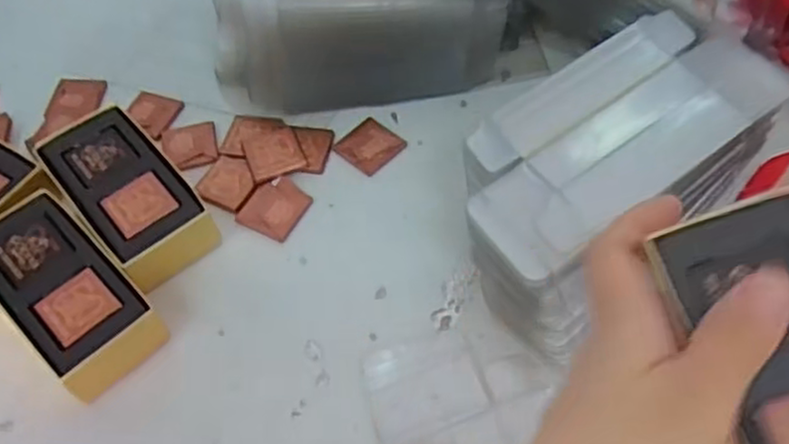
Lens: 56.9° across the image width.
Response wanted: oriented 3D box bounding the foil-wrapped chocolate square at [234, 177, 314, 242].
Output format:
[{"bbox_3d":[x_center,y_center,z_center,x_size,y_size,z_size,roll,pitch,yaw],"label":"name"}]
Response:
[{"bbox_3d":[-0.070,-0.009,0.433,0.034,0.004,0.038,24,61,19],"label":"foil-wrapped chocolate square"}]

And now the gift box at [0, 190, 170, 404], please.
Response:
[{"bbox_3d":[-0.175,0.036,0.389,0.056,0.031,0.115,-41,62,-21],"label":"gift box"}]

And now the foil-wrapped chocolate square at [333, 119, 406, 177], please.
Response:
[{"bbox_3d":[-0.015,-0.048,0.455,0.034,0.004,0.035,35,65,24],"label":"foil-wrapped chocolate square"}]

